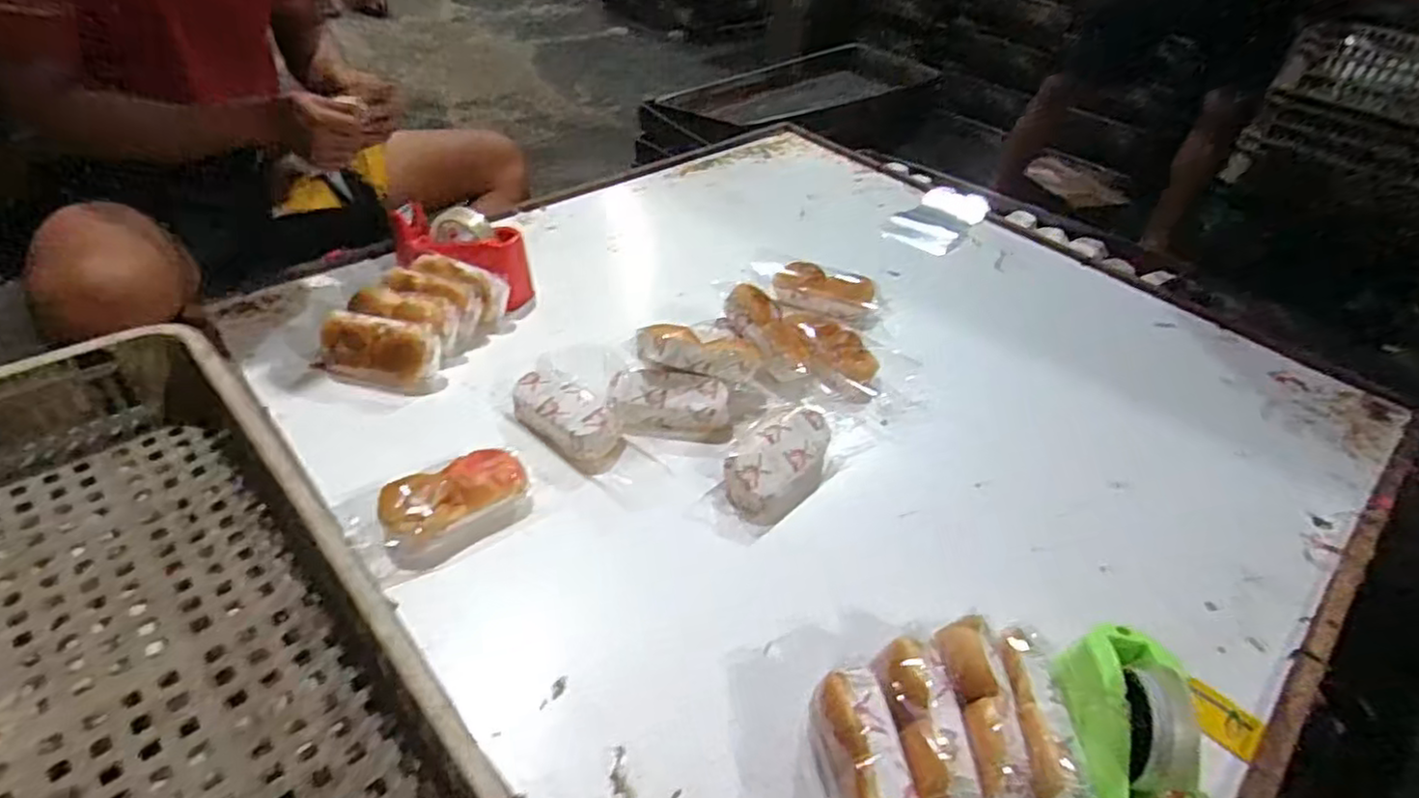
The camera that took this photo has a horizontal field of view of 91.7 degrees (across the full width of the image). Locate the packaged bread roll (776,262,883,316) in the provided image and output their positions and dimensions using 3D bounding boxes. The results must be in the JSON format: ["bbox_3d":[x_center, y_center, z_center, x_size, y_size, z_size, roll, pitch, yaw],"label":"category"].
[{"bbox_3d":[0.173,-0.163,1.036,0.156,0.045,0.061,15,41,9],"label":"packaged bread roll"}]

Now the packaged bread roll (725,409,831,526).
[{"bbox_3d":[0.074,0.066,0.755,0.087,0.050,0.147,33,47,27],"label":"packaged bread roll"}]

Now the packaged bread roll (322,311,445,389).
[{"bbox_3d":[-0.405,-0.064,0.846,0.148,0.082,0.050,10,17,4],"label":"packaged bread roll"}]

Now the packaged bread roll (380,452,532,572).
[{"bbox_3d":[-0.250,0.102,0.680,0.144,0.046,0.082,-30,53,-35],"label":"packaged bread roll"}]

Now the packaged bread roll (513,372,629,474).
[{"bbox_3d":[-0.161,0.020,0.784,0.147,0.051,0.079,32,47,26],"label":"packaged bread roll"}]

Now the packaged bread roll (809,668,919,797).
[{"bbox_3d":[0.114,0.272,0.510,0.054,0.071,0.128,-7,43,-15],"label":"packaged bread roll"}]

